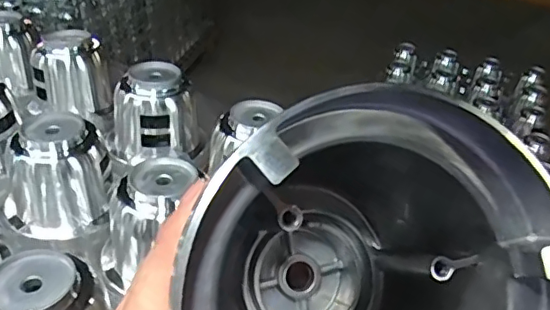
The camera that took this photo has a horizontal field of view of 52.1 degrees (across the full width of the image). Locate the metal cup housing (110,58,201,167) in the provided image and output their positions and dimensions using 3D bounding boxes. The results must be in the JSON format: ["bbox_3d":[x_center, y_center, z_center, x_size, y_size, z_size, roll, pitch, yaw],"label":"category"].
[{"bbox_3d":[-0.110,-0.036,0.499,0.064,0.072,0.067,18,39,21],"label":"metal cup housing"}]

